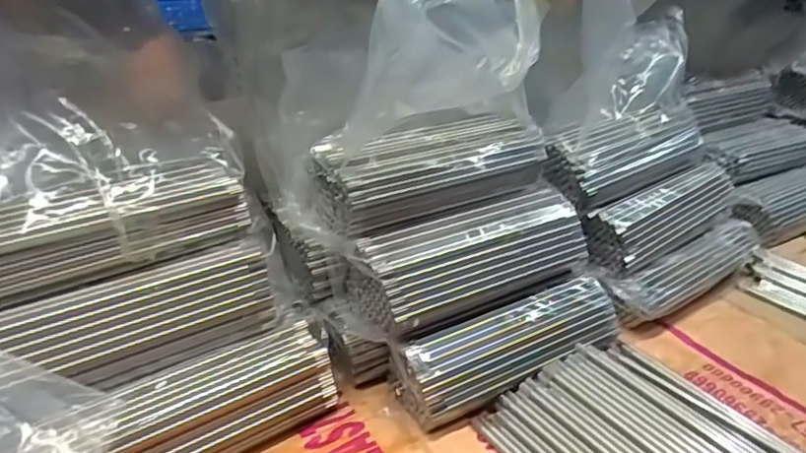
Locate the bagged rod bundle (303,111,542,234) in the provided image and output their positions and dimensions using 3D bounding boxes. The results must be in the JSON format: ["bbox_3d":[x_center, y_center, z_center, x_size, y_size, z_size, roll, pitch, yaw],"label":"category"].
[{"bbox_3d":[0.038,-0.058,0.572,0.250,0.077,0.083,-10,30,-21],"label":"bagged rod bundle"}]

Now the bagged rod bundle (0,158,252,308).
[{"bbox_3d":[-0.238,0.004,0.463,0.239,0.078,0.056,-18,34,-33],"label":"bagged rod bundle"}]

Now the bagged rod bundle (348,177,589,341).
[{"bbox_3d":[0.067,0.028,0.570,0.246,0.087,0.093,-14,32,-28],"label":"bagged rod bundle"}]

